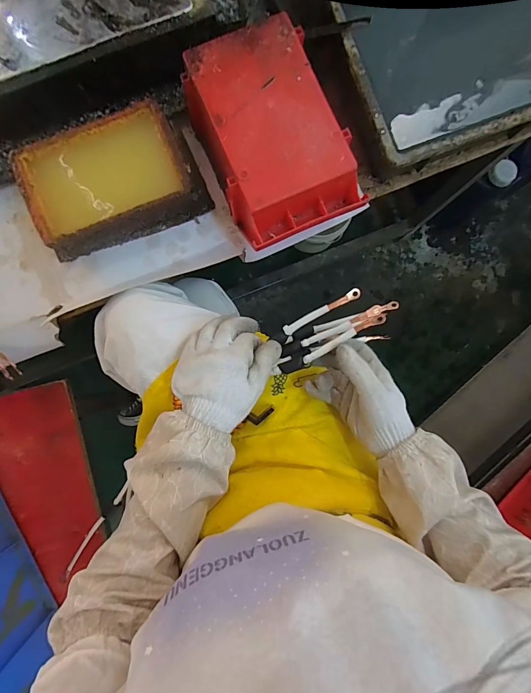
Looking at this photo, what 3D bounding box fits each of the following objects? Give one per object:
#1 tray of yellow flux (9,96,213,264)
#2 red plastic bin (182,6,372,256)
[{"bbox_3d":[-0.204,-0.218,0.478,0.225,0.065,0.137,-21,88,-2],"label":"tray of yellow flux"},{"bbox_3d":[0.006,-0.254,0.435,0.152,0.068,0.234,-23,88,-2],"label":"red plastic bin"}]

